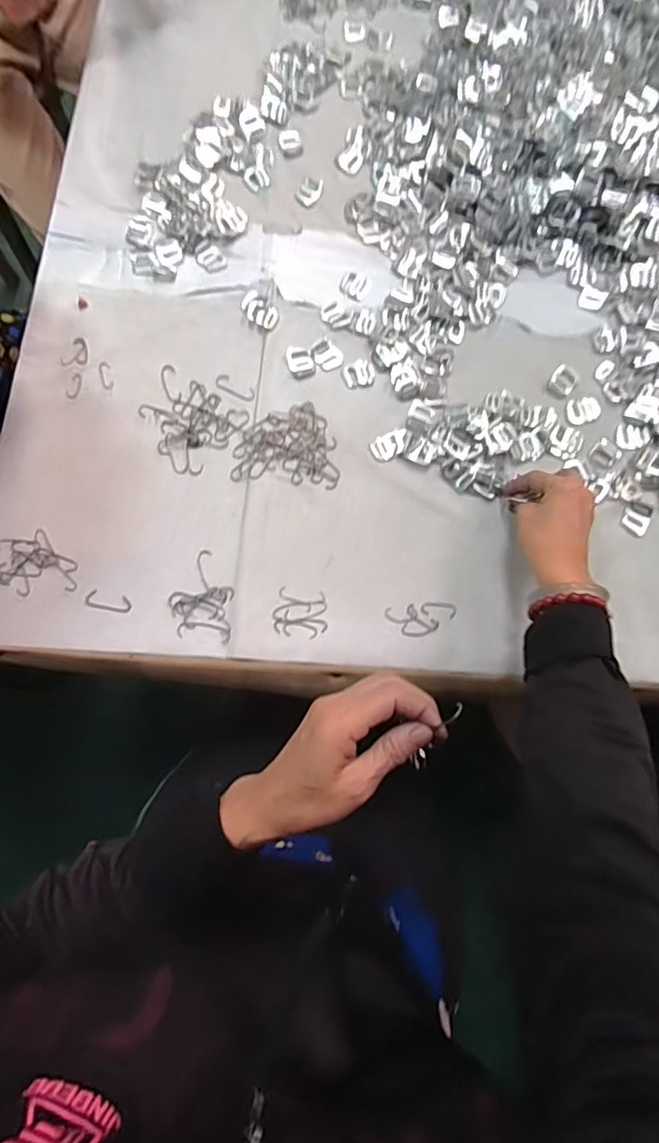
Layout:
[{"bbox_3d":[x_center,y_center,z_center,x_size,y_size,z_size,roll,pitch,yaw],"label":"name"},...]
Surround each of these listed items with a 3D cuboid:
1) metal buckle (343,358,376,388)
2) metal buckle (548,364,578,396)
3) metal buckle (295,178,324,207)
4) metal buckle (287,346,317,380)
[{"bbox_3d":[0.031,-0.214,0.592,0.033,0.004,0.033,-6,75,-4],"label":"metal buckle"},{"bbox_3d":[0.257,-0.210,0.601,0.026,0.004,0.037,32,76,7],"label":"metal buckle"},{"bbox_3d":[-0.023,-0.453,0.652,0.026,0.004,0.042,24,75,5],"label":"metal buckle"},{"bbox_3d":[-0.031,-0.227,0.594,0.027,0.004,0.040,-20,76,-7],"label":"metal buckle"}]

